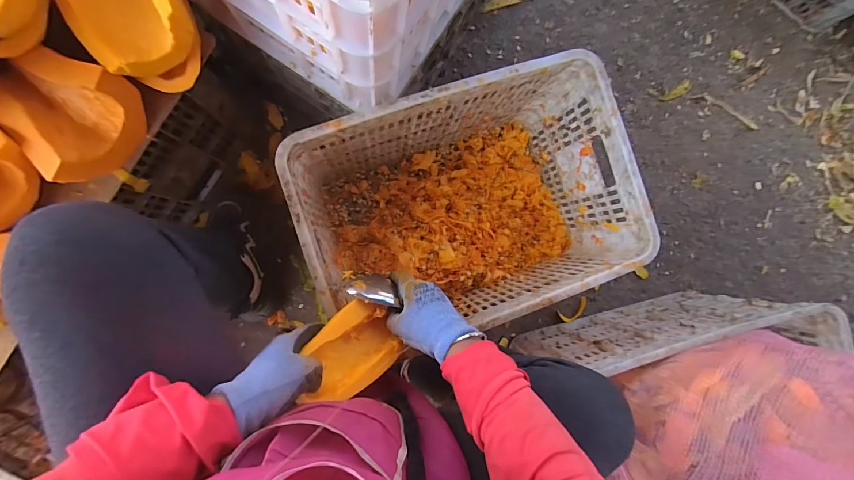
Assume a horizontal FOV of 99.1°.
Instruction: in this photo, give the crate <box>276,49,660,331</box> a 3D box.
[{"bbox_3d":[0.058,-0.054,0.679,0.513,0.286,0.352,-20,92,-8],"label":"crate"}]

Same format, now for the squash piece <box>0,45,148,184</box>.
[{"bbox_3d":[-0.456,-0.150,0.448,0.147,0.075,0.140,19,87,-7],"label":"squash piece"}]

